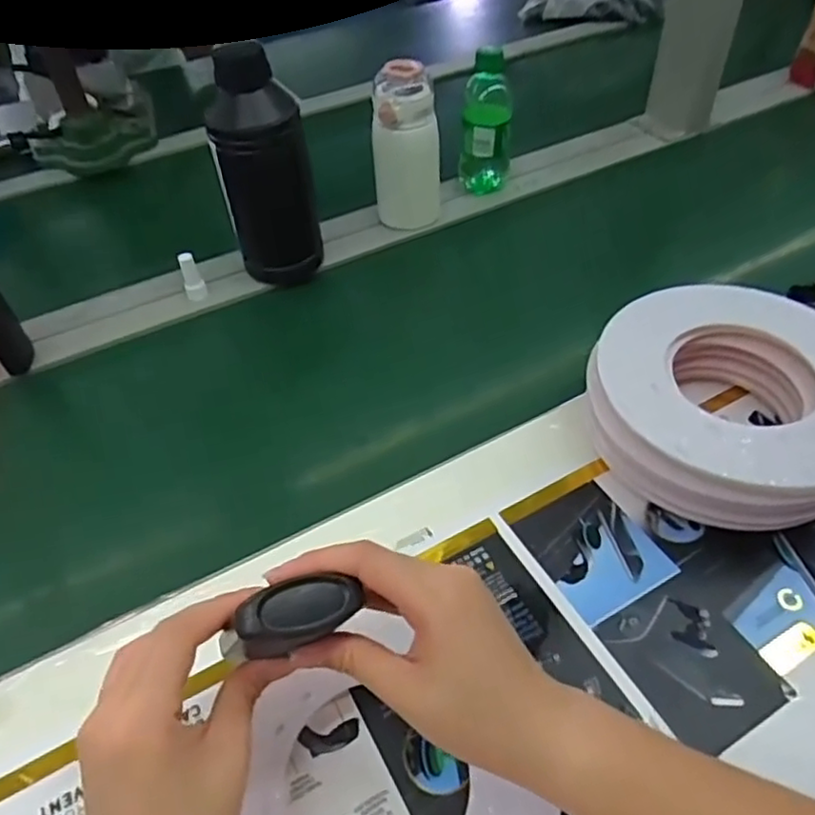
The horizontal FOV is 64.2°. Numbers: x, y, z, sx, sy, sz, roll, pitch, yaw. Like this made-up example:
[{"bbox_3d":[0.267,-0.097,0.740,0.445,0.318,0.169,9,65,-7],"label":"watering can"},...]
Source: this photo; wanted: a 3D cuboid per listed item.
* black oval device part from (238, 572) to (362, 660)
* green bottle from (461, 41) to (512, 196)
[{"bbox_3d":[-0.047,0.086,0.278,0.050,0.014,0.025,-12,81,-26],"label":"black oval device part"},{"bbox_3d":[0.092,-0.323,0.761,0.058,0.161,0.045,0,47,3],"label":"green bottle"}]

